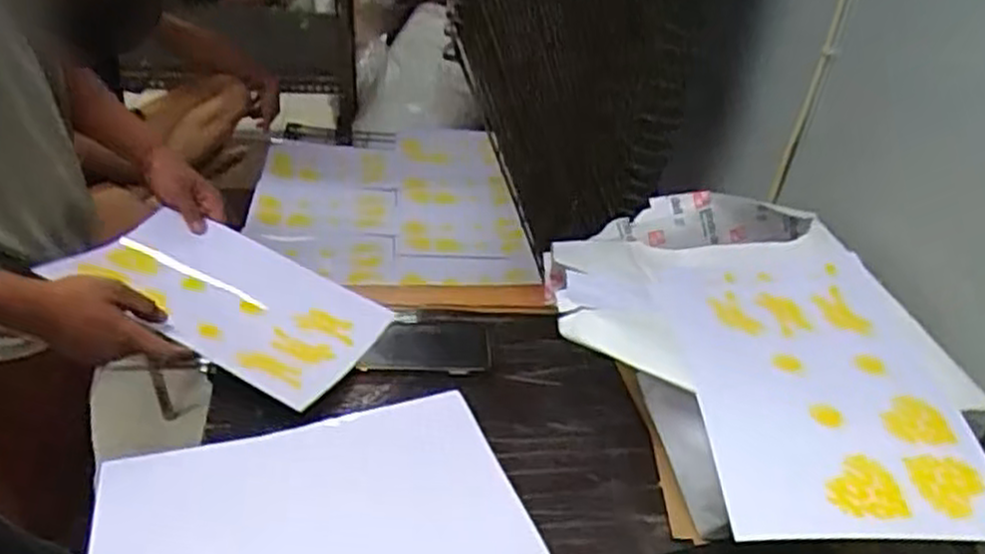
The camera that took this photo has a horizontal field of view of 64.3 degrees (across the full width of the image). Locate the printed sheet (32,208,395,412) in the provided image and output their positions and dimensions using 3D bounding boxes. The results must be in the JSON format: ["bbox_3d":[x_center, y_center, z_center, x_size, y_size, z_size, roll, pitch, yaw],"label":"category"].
[{"bbox_3d":[-0.313,0.016,0.898,0.339,0.075,0.214,17,36,15],"label":"printed sheet"}]

